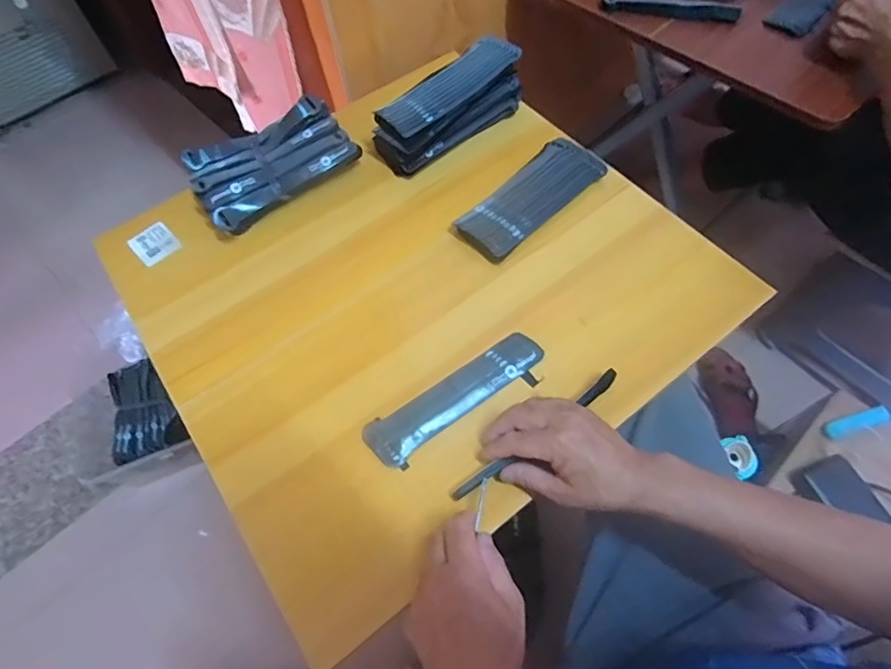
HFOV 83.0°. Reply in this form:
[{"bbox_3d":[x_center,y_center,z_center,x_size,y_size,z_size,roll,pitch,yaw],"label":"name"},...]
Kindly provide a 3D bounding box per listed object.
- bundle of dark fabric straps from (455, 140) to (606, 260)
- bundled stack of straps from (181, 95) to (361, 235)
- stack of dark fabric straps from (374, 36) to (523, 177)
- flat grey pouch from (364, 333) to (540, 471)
[{"bbox_3d":[0.108,-0.175,0.638,0.208,0.022,0.078,-40,67,-17],"label":"bundle of dark fabric straps"},{"bbox_3d":[-0.227,-0.229,0.656,0.205,0.047,0.129,-32,65,-13],"label":"bundled stack of straps"},{"bbox_3d":[0.004,-0.307,0.678,0.211,0.080,0.080,-38,66,-16],"label":"stack of dark fabric straps"},{"bbox_3d":[0.014,0.065,0.519,0.199,0.012,0.055,-31,64,-13],"label":"flat grey pouch"}]

